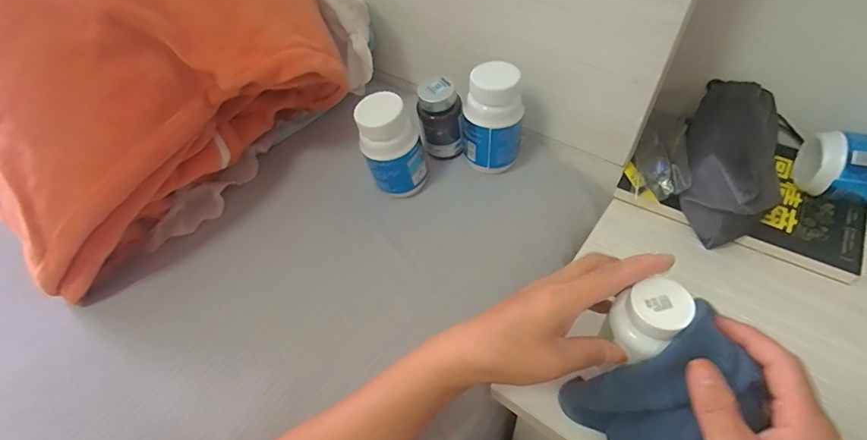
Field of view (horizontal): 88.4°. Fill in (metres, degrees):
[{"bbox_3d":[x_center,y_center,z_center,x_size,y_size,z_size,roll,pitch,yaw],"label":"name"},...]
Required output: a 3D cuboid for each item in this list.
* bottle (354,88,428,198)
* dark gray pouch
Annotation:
[{"bbox_3d":[-0.041,-0.073,0.462,0.061,0.108,0.047,-12,52,-4],"label":"bottle"},{"bbox_3d":[0.294,-0.063,0.435,0.078,0.087,0.181,16,55,17],"label":"dark gray pouch"}]

